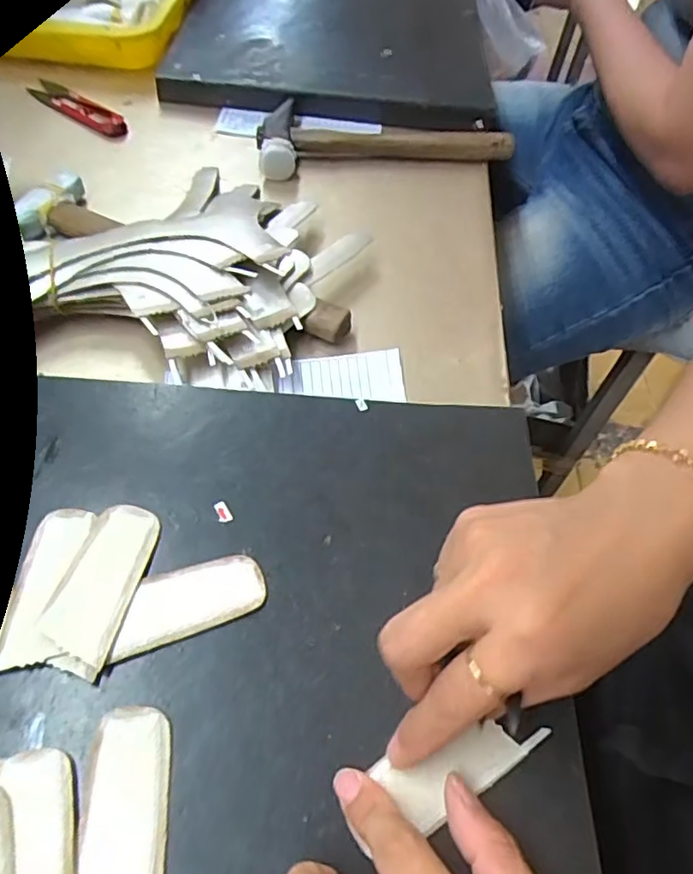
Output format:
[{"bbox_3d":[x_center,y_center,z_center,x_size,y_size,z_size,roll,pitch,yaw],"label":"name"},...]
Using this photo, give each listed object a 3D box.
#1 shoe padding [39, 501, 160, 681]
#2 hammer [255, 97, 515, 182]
[{"bbox_3d":[-0.109,0.065,0.269,0.031,0.004,0.075,15,53,-1],"label":"shoe padding"},{"bbox_3d":[0.030,-0.257,0.517,0.213,0.030,0.075,-8,57,-10],"label":"hammer"}]

